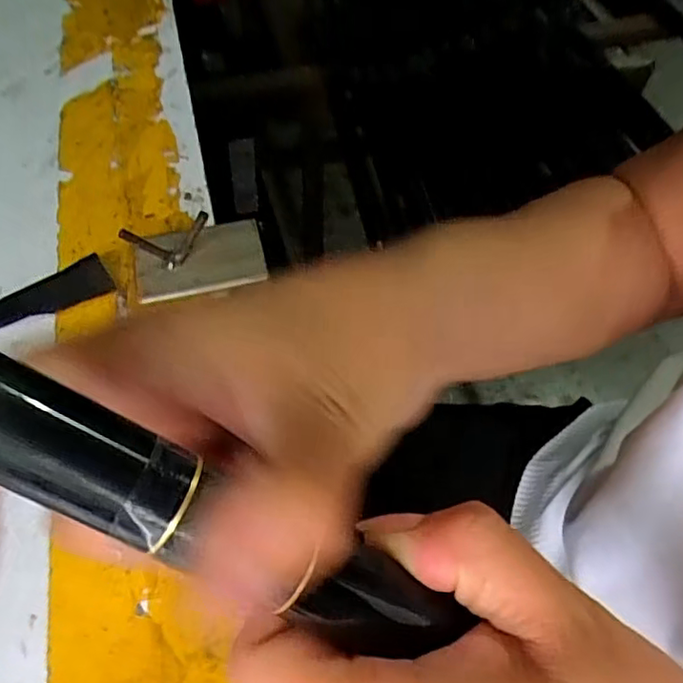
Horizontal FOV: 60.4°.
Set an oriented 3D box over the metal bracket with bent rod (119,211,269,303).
[{"bbox_3d":[-0.095,-0.065,0.382,0.083,0.033,0.059,-14,58,-11],"label":"metal bracket with bent rod"}]

